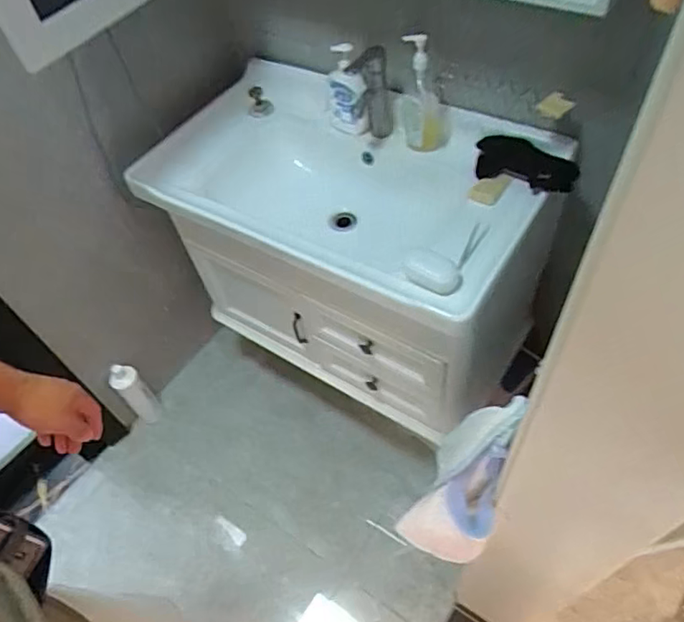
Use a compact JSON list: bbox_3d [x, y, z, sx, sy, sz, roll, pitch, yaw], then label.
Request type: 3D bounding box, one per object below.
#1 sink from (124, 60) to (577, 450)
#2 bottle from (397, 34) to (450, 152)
[{"bbox_3d":[0.011,-0.136,1.215,0.751,0.533,0.428,27,61,25],"label":"sink"},{"bbox_3d":[0.154,-0.407,1.005,0.093,0.213,0.074,3,53,11],"label":"bottle"}]

